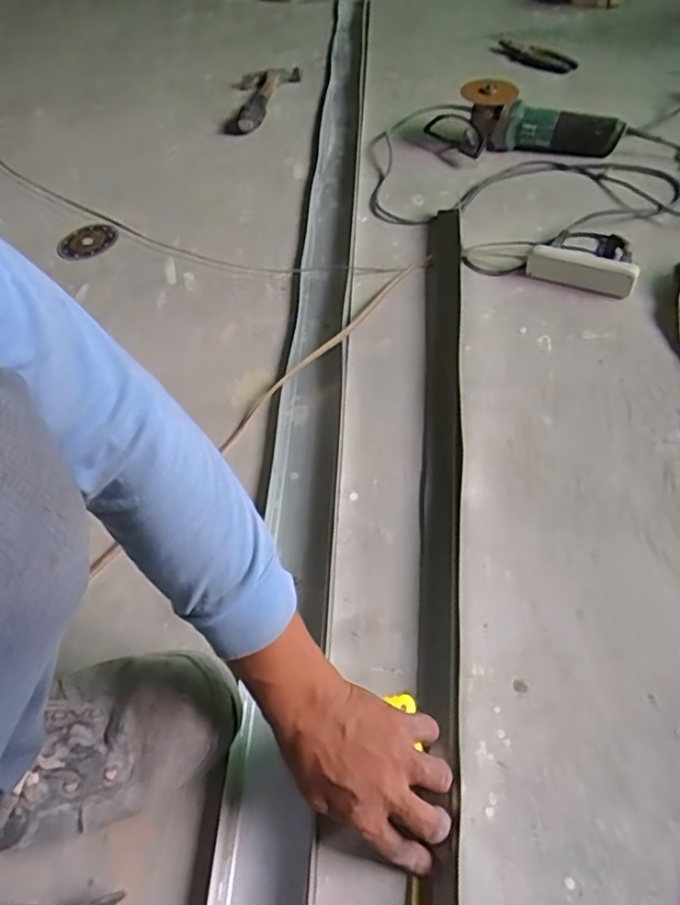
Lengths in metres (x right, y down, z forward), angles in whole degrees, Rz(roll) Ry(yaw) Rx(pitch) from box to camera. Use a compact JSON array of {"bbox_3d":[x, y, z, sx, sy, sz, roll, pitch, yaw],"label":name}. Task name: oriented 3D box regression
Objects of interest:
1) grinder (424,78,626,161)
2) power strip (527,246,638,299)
[{"bbox_3d":[0.343,-0.619,1.164,0.350,0.118,0.168,12,55,16],"label":"grinder"},{"bbox_3d":[0.346,-0.259,0.889,0.150,0.048,0.034,18,57,20],"label":"power strip"}]

